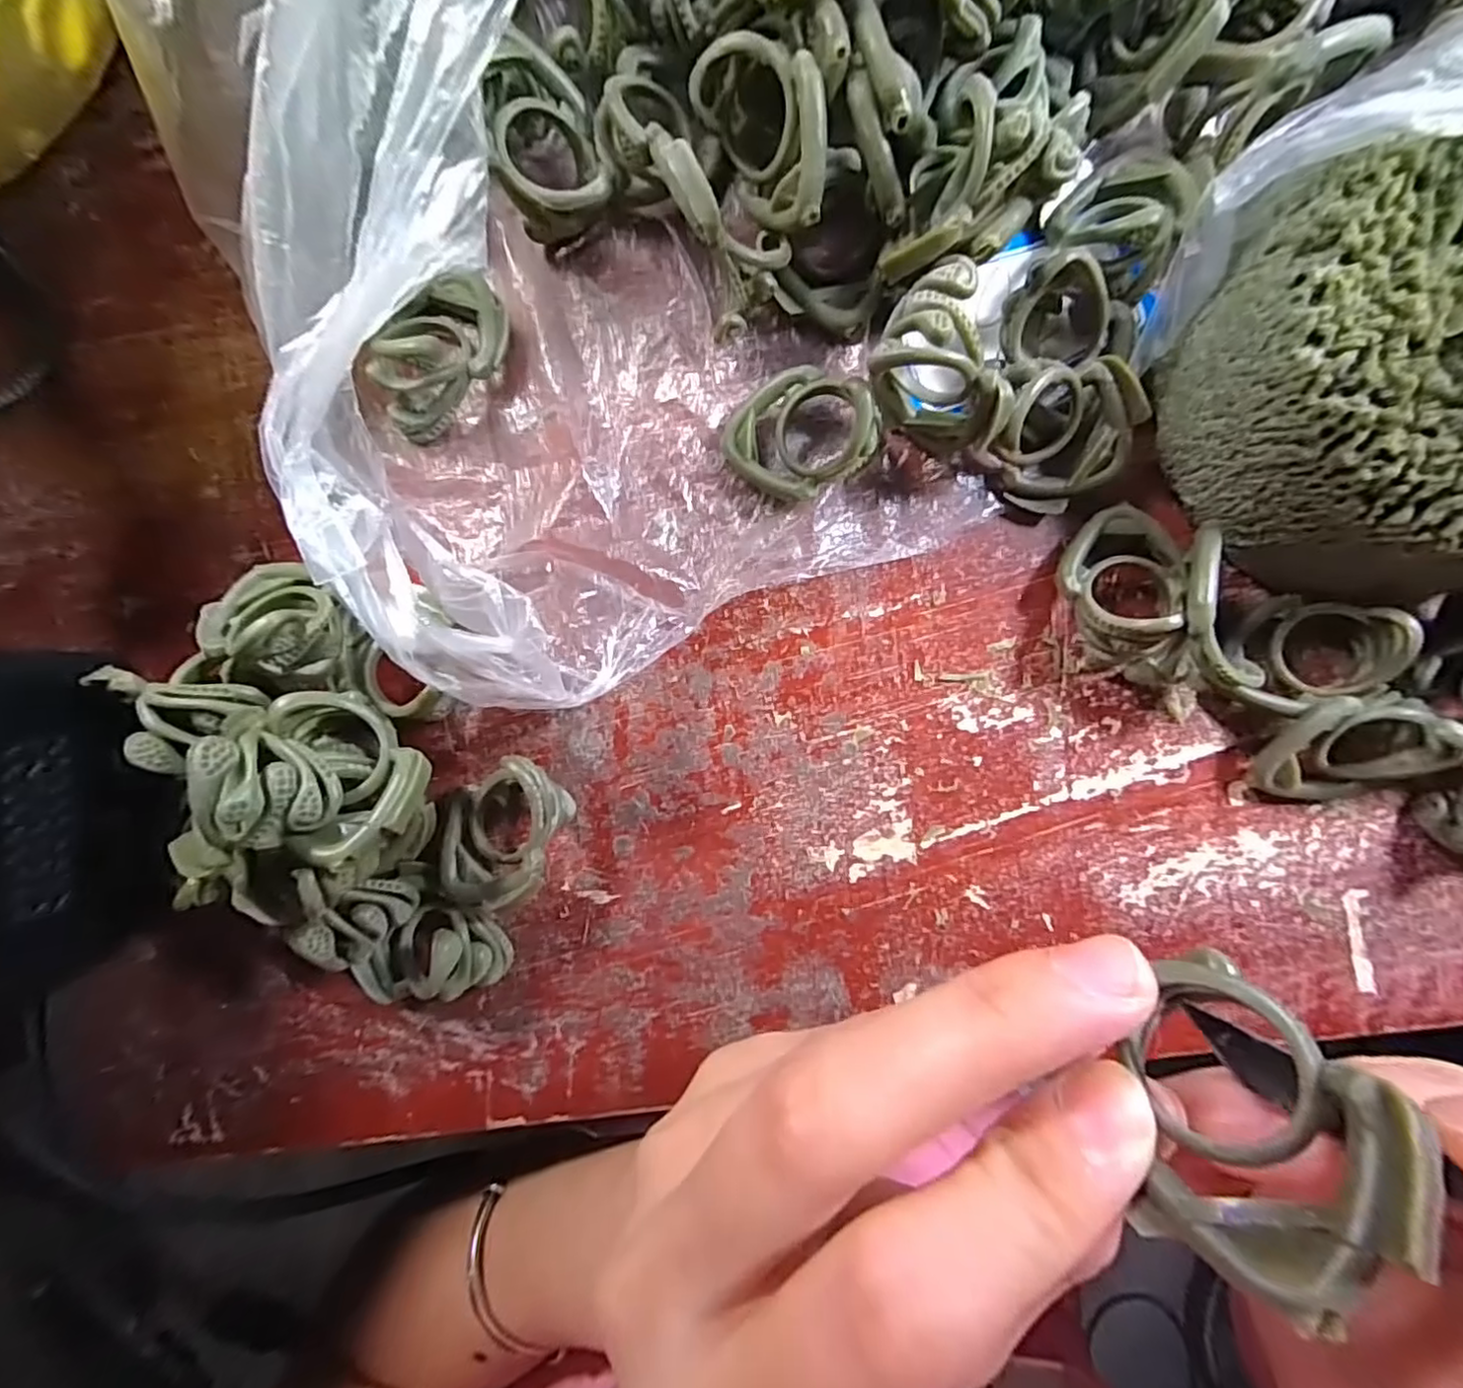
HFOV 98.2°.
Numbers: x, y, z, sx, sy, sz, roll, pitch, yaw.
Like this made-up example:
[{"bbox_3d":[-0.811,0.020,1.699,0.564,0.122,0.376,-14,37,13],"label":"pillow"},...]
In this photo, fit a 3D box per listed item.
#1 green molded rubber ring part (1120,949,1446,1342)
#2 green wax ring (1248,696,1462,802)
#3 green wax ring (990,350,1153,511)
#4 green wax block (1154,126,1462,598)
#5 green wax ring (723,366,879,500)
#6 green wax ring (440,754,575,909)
[{"bbox_3d":[0.066,0.057,0.081,0.017,0.030,0.032,39,91,-27],"label":"green molded rubber ring part"},{"bbox_3d":[0.152,0.015,0.155,0.032,0.024,0.027,10,95,1],"label":"green wax ring"},{"bbox_3d":[0.080,-0.062,0.152,0.032,0.019,0.030,0,97,1],"label":"green wax ring"},{"bbox_3d":[0.154,-0.070,0.136,0.091,0.038,0.088,-22,93,4],"label":"green wax block"},{"bbox_3d":[0.017,-0.063,0.152,0.033,0.024,0.029,34,97,-3],"label":"green wax ring"},{"bbox_3d":[-0.057,0.035,0.160,0.037,0.022,0.029,-35,95,5],"label":"green wax ring"}]

